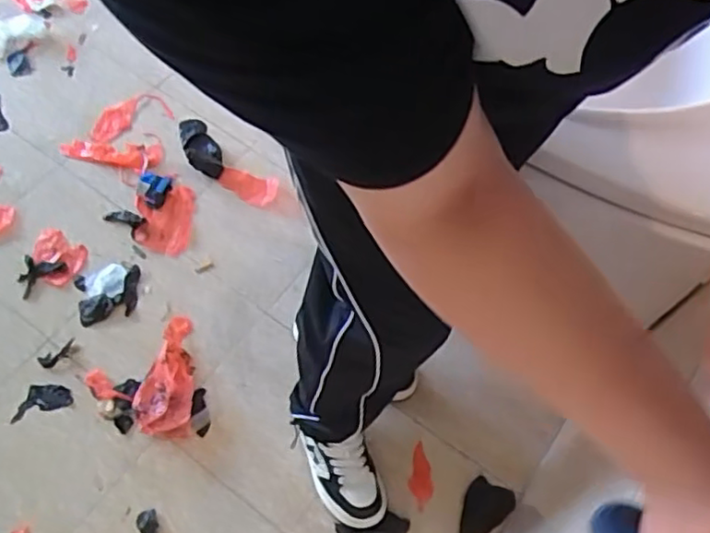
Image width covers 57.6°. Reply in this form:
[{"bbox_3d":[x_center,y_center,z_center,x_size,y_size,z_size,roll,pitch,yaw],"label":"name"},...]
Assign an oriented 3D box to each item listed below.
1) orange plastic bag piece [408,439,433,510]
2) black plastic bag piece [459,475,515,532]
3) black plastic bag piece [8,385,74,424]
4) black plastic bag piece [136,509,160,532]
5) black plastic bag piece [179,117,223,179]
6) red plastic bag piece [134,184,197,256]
[{"bbox_3d":[0.114,0.373,1.148,0.044,0.004,0.110,-5,68,-12],"label":"orange plastic bag piece"},{"bbox_3d":[0.219,0.435,1.113,0.079,0.029,0.129,26,63,11],"label":"black plastic bag piece"},{"bbox_3d":[-0.591,0.250,1.219,0.111,0.007,0.060,-13,63,-10],"label":"black plastic bag piece"},{"bbox_3d":[-0.358,0.465,1.112,0.038,0.009,0.087,-5,62,-6],"label":"black plastic bag piece"},{"bbox_3d":[-0.365,-0.289,1.517,0.080,0.046,0.219,-18,64,-13],"label":"black plastic bag piece"},{"bbox_3d":[-0.418,-0.103,1.402,0.127,0.015,0.179,1,62,-3],"label":"red plastic bag piece"}]

